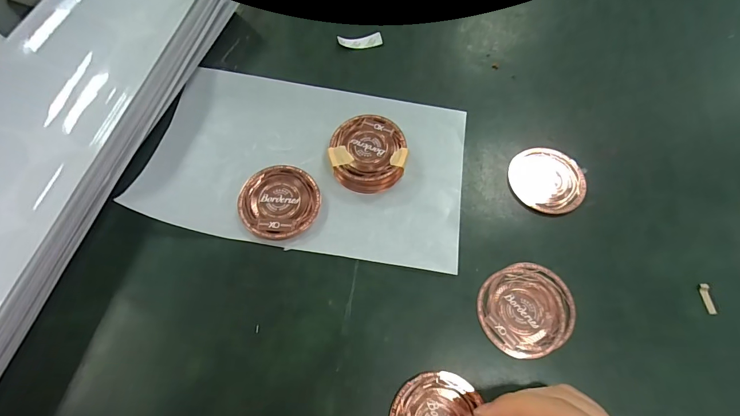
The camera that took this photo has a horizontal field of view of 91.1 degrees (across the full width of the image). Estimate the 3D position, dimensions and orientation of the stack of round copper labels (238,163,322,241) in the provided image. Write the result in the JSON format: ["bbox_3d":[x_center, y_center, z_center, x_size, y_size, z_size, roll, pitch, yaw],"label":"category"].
[{"bbox_3d":[-0.069,-0.005,0.278,0.059,0.009,0.060,-26,70,-13],"label":"stack of round copper labels"}]

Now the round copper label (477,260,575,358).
[{"bbox_3d":[0.112,0.071,0.258,0.068,0.004,0.061,-19,69,-10],"label":"round copper label"}]

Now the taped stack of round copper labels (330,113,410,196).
[{"bbox_3d":[-0.002,-0.044,0.294,0.059,0.020,0.060,-11,67,-7],"label":"taped stack of round copper labels"}]

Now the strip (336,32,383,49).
[{"bbox_3d":[-0.009,-0.164,0.358,0.043,0.006,0.012,-9,67,-6],"label":"strip"}]

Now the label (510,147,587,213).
[{"bbox_3d":[0.147,-0.024,0.300,0.058,0.004,0.059,1,66,-2],"label":"label"}]

